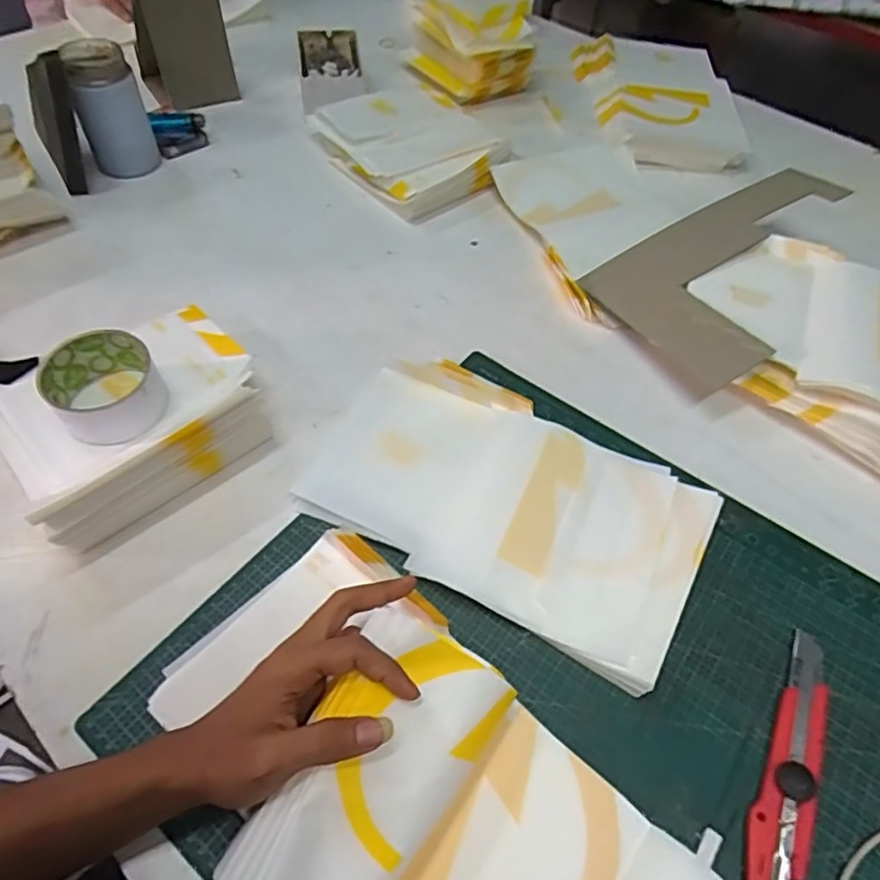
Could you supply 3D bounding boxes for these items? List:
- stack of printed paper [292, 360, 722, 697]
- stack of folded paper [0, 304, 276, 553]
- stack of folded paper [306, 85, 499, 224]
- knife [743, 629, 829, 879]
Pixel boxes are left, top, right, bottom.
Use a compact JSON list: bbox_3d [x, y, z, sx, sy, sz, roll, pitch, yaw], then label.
[{"bbox_3d":[0.050,0.045,0.500,0.313,0.026,0.178,28,56,17],"label":"stack of printed paper"},{"bbox_3d":[-0.256,-0.029,0.507,0.197,0.071,0.173,-34,62,-26],"label":"stack of folded paper"},{"bbox_3d":[-0.048,-0.392,0.797,0.174,0.047,0.267,-25,58,-21],"label":"stack of folded paper"},{"bbox_3d":[0.232,0.203,0.396,0.030,0.016,0.168,27,56,17],"label":"knife"}]

